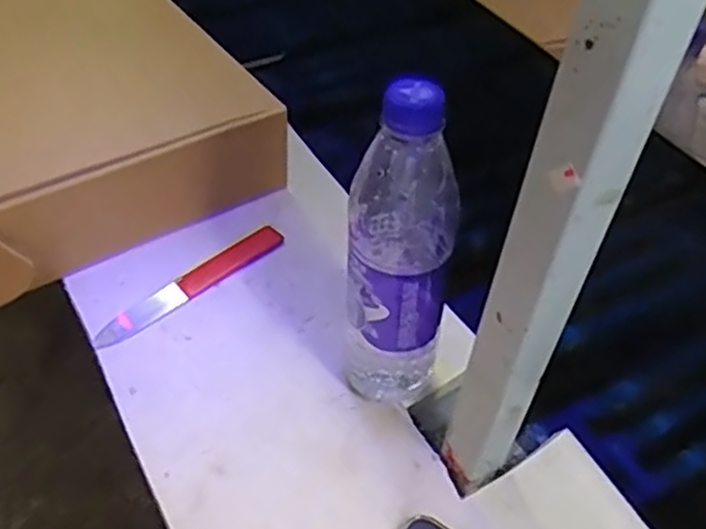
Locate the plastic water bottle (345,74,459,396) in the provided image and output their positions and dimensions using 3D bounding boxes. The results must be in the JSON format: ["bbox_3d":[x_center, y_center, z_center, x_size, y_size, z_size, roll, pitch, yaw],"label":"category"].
[{"bbox_3d":[0.028,0.003,0.441,0.064,0.228,0.052,8,46,2],"label":"plastic water bottle"}]

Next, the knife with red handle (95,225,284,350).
[{"bbox_3d":[-0.124,0.014,0.570,0.167,0.004,0.025,-32,57,-31],"label":"knife with red handle"}]

